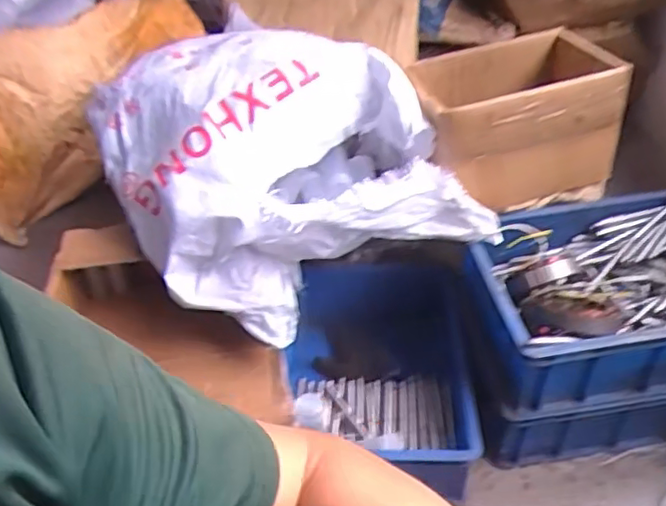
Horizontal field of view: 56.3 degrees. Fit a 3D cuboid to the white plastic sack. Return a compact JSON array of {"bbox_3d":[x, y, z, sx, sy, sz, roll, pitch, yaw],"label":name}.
[{"bbox_3d":[-0.125,-0.149,1.036,0.432,0.266,0.641,-28,47,-25],"label":"white plastic sack"}]

